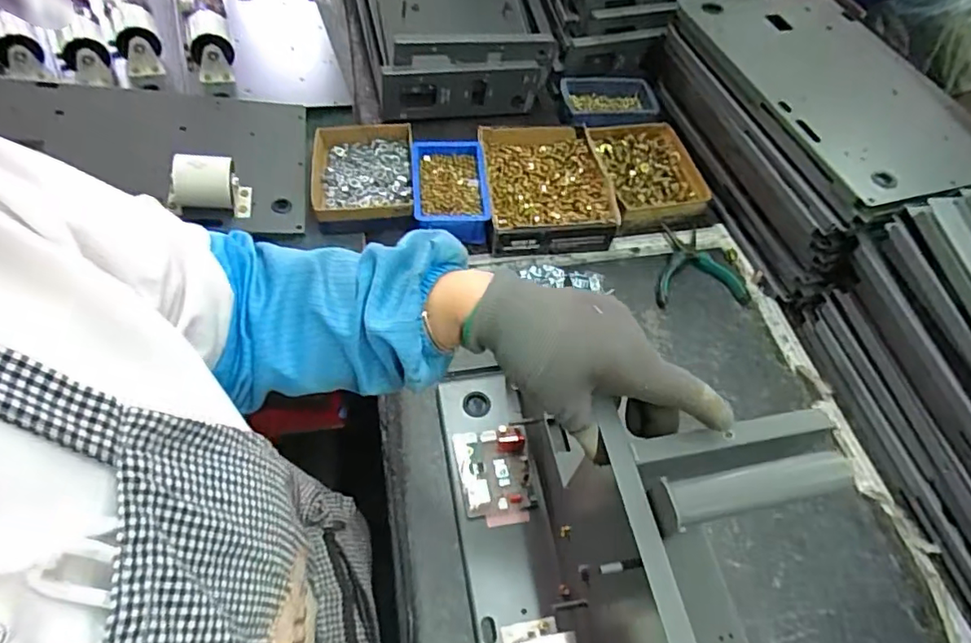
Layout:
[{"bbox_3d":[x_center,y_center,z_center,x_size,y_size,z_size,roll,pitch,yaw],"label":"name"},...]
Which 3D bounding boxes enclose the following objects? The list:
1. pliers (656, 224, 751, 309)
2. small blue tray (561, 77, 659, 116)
[{"bbox_3d":[0.275,-0.078,0.774,0.134,0.024,0.139,2,56,-3],"label":"pliers"},{"bbox_3d":[0.195,-0.352,0.919,0.152,0.038,0.101,-3,56,-6],"label":"small blue tray"}]

